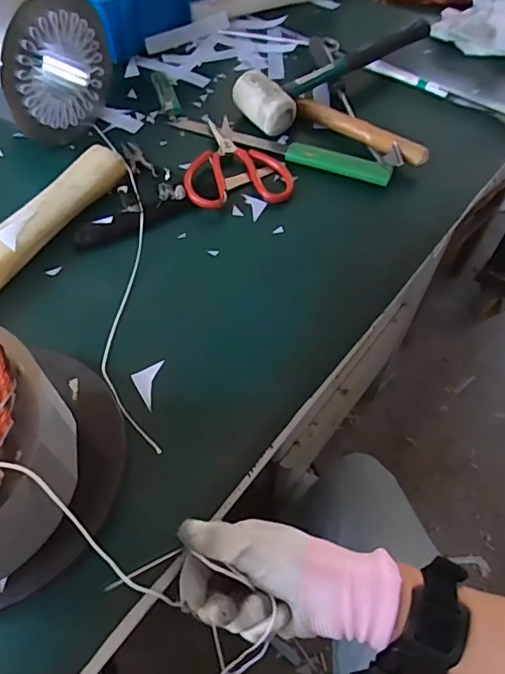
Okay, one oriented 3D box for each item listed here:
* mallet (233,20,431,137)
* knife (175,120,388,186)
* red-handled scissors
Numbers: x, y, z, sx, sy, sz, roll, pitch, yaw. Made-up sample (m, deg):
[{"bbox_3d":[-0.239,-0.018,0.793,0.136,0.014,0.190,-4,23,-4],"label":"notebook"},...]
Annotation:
[{"bbox_3d":[0.102,-0.325,0.624,0.263,0.044,0.073,-31,62,-21],"label":"mallet"},{"bbox_3d":[0.026,-0.216,0.576,0.264,0.021,0.033,20,58,12],"label":"knife"},{"bbox_3d":[-0.025,-0.196,0.563,0.113,0.014,0.138,-13,59,-10],"label":"red-handled scissors"}]

